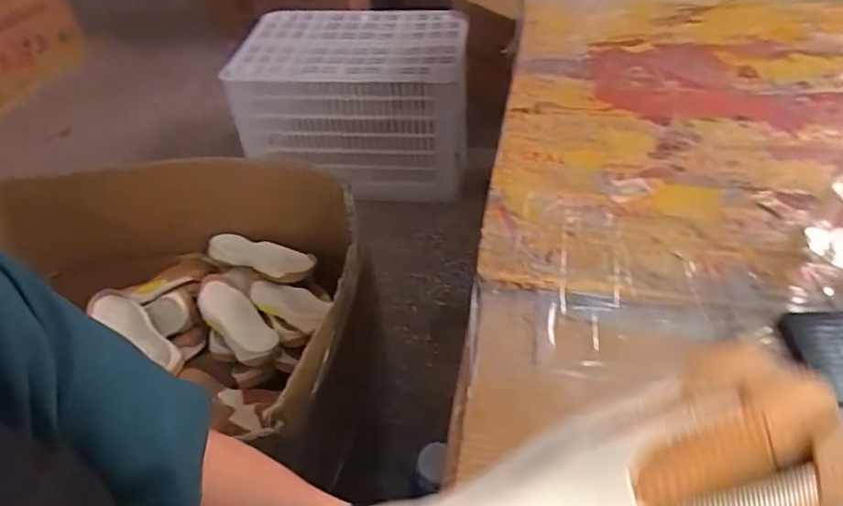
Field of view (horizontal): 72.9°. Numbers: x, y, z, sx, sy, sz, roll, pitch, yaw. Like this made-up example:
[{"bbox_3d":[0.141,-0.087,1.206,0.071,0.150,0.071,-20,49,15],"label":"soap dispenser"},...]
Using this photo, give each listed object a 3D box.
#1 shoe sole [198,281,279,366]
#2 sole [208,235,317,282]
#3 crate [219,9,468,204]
[{"bbox_3d":[-0.337,0.121,1.029,0.074,0.027,0.207,-36,52,-28],"label":"shoe sole"},{"bbox_3d":[-0.313,0.005,1.120,0.225,0.027,0.073,15,48,20],"label":"sole"},{"bbox_3d":[-0.193,-0.453,1.813,0.679,0.428,0.411,3,44,8],"label":"crate"}]

